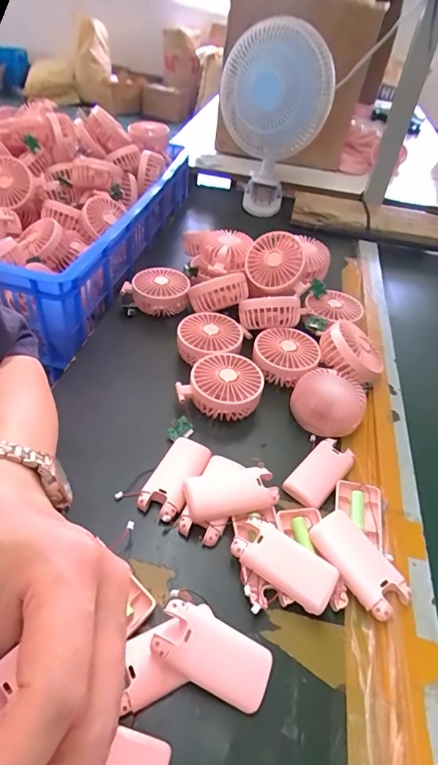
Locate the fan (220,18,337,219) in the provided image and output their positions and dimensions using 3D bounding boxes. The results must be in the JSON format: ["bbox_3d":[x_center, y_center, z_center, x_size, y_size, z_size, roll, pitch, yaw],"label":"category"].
[{"bbox_3d":[0.105,-0.536,0.896,0.215,0.328,0.126,8,44,1],"label":"fan"}]

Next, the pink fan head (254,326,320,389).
[{"bbox_3d":[0.092,-0.038,0.590,0.089,0.038,0.086,20,45,13],"label":"pink fan head"}]

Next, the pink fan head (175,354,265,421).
[{"bbox_3d":[0.003,0.003,0.532,0.100,0.045,0.086,17,44,9],"label":"pink fan head"}]

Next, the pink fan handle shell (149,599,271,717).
[{"bbox_3d":[-0.004,0.208,0.325,0.097,0.013,0.045,34,59,-5],"label":"pink fan handle shell"}]

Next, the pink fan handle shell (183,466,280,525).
[{"bbox_3d":[0.012,0.115,0.431,0.091,0.024,0.042,-9,46,-16],"label":"pink fan handle shell"}]

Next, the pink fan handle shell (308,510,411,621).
[{"bbox_3d":[0.127,0.165,0.393,0.044,0.016,0.096,-20,50,-26],"label":"pink fan handle shell"}]

